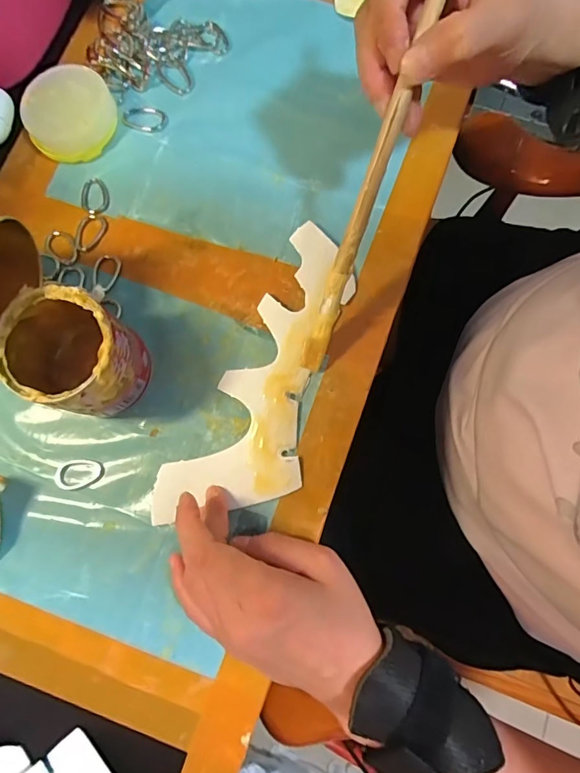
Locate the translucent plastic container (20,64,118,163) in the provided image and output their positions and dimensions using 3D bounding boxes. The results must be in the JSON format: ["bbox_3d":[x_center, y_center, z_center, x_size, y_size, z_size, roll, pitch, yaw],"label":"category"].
[{"bbox_3d":[-0.165,-0.206,0.335,0.064,0.016,0.064,-16,95,-7],"label":"translucent plastic container"}]

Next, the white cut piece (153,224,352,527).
[{"bbox_3d":[-0.008,-0.002,0.304,0.078,0.007,0.221,27,82,9],"label":"white cut piece"}]

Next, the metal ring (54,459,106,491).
[{"bbox_3d":[-0.140,0.058,0.295,0.032,0.004,0.019,-5,79,-2],"label":"metal ring"}]

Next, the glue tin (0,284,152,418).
[{"bbox_3d":[-0.127,-0.017,0.274,0.068,0.071,0.063,0,79,-1],"label":"glue tin"}]

